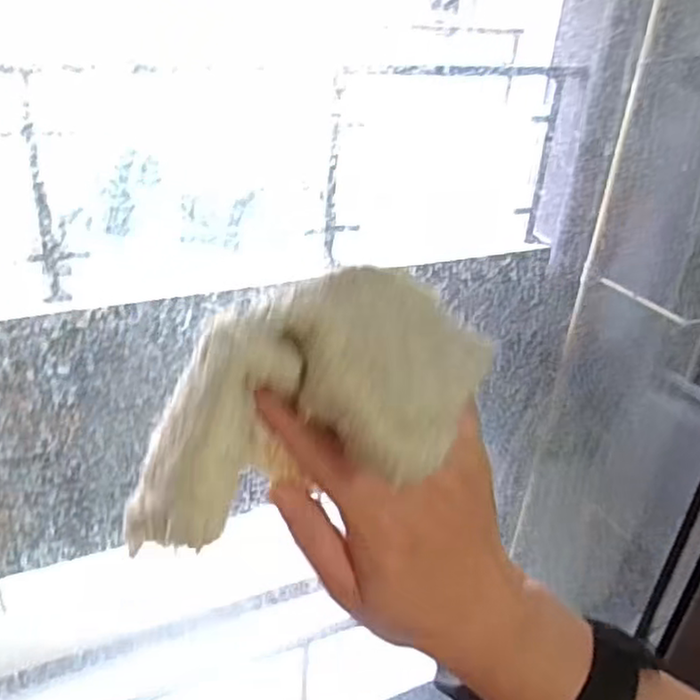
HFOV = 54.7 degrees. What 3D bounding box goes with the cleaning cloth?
[{"bbox_3d":[0.000,0.011,0.225,0.145,0.057,0.051,-16,37,-28],"label":"cleaning cloth"}]

